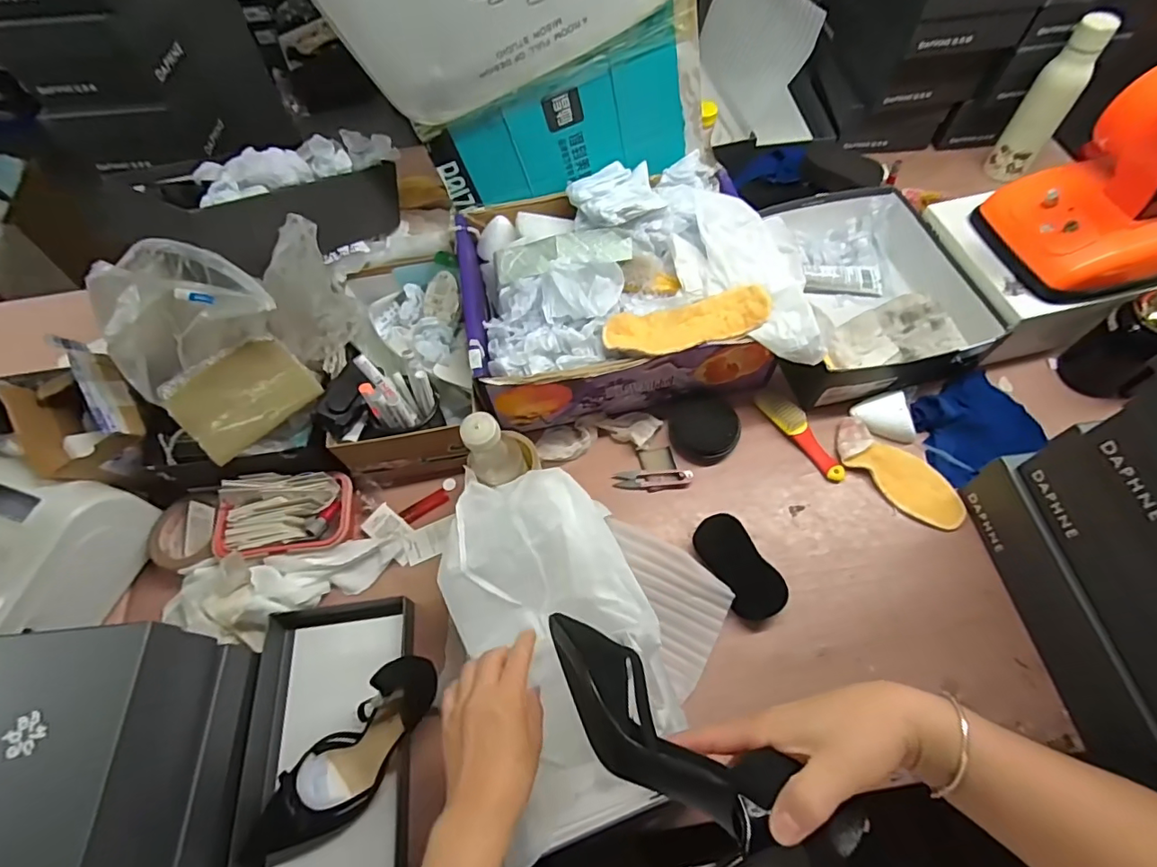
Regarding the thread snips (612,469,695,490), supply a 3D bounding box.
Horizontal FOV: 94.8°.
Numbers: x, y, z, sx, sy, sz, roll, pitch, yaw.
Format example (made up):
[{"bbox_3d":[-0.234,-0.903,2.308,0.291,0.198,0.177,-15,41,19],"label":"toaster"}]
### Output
[{"bbox_3d":[0.100,0.062,0.711,0.104,0.006,0.024,-2,62,3],"label":"thread snips"}]

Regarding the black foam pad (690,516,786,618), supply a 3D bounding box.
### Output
[{"bbox_3d":[0.192,0.159,0.640,0.058,0.032,0.128,-28,64,-11],"label":"black foam pad"}]

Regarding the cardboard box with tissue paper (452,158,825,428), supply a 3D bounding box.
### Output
[{"bbox_3d":[0.060,-0.203,0.734,0.426,0.158,0.325,-6,62,0],"label":"cardboard box with tissue paper"}]

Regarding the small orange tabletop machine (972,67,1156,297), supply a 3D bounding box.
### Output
[{"bbox_3d":[0.647,-0.298,0.625,0.179,0.199,0.181,-17,62,-5],"label":"small orange tabletop machine"}]

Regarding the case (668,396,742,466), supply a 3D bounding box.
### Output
[{"bbox_3d":[0.175,-0.005,0.730,0.089,0.030,0.091,-2,62,3],"label":"case"}]

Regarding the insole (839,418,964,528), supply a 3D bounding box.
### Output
[{"bbox_3d":[0.414,0.050,0.690,0.066,0.025,0.177,-41,67,-17],"label":"insole"}]

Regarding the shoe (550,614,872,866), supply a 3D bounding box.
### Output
[{"bbox_3d":[0.051,0.208,0.363,0.238,0.065,0.087,25,64,42],"label":"shoe"}]

